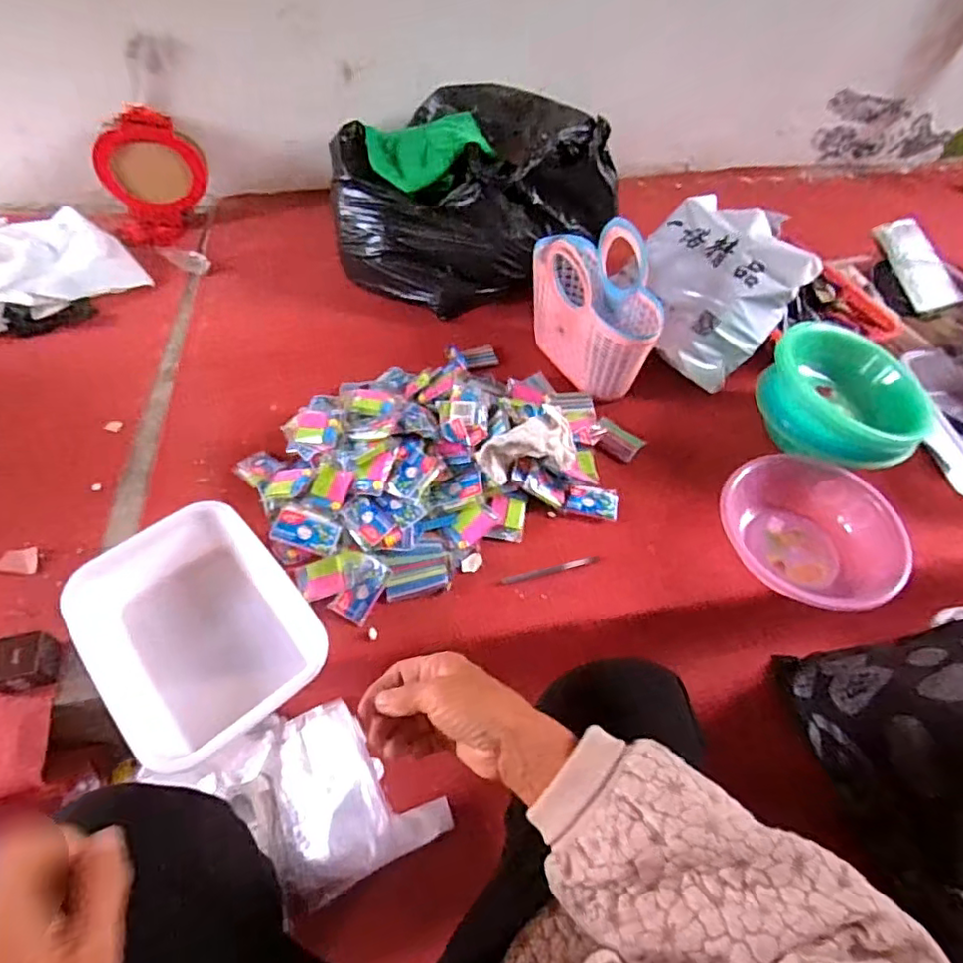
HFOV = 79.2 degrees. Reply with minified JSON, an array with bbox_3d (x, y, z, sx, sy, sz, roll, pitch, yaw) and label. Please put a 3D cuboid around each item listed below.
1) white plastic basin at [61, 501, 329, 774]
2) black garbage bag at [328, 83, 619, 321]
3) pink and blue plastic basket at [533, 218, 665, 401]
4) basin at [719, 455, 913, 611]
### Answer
[{"bbox_3d":[-0.333,0.178,0.692,0.215,0.088,0.280,-35,61,-27],"label":"white plastic basin"},{"bbox_3d":[-0.032,-0.563,1.154,0.497,0.270,0.395,-21,55,-19],"label":"black garbage bag"},{"bbox_3d":[0.186,-0.277,0.949,0.126,0.213,0.240,-16,54,-16],"label":"pink and blue plastic basket"},{"bbox_3d":[0.444,0.080,0.805,0.219,0.085,0.218,2,51,-2],"label":"basin"}]

